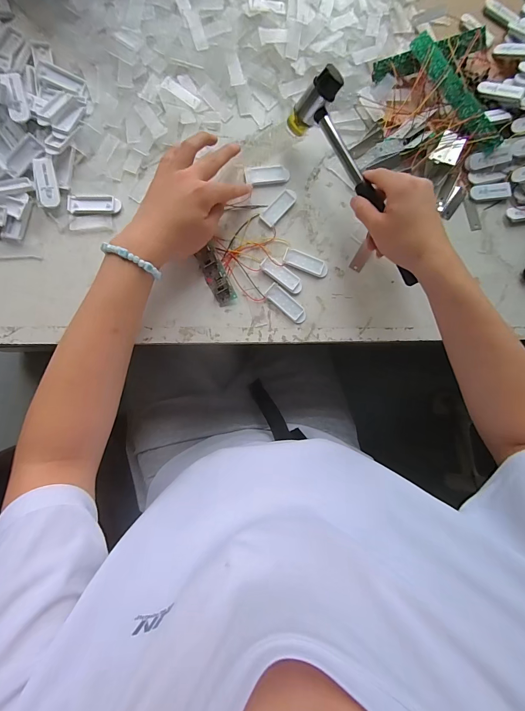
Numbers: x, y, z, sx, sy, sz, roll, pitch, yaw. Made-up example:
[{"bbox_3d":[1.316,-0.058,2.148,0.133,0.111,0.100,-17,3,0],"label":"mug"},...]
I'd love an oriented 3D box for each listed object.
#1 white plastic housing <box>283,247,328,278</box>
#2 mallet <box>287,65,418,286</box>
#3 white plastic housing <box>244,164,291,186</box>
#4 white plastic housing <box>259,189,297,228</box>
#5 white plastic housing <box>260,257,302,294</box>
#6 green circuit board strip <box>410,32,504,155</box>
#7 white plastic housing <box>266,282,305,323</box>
[{"bbox_3d":[0.055,-0.117,0.409,0.057,0.005,0.023,21,86,-7],"label":"white plastic housing"},{"bbox_3d":[0.127,-0.200,0.378,0.247,0.071,0.029,53,49,-3],"label":"mallet"},{"bbox_3d":[0.007,-0.230,0.413,0.056,0.004,0.025,-11,90,-8],"label":"white plastic housing"},{"bbox_3d":[0.021,-0.188,0.412,0.020,0.004,0.056,43,83,-5],"label":"white plastic housing"},{"bbox_3d":[0.024,-0.099,0.402,0.058,0.006,0.021,34,84,-6],"label":"white plastic housing"},{"bbox_3d":[0.257,-0.344,0.424,0.032,0.011,0.175,-38,94,14],"label":"green circuit board strip"},{"bbox_3d":[0.030,-0.063,0.401,0.057,0.004,0.021,44,83,-5],"label":"white plastic housing"}]

